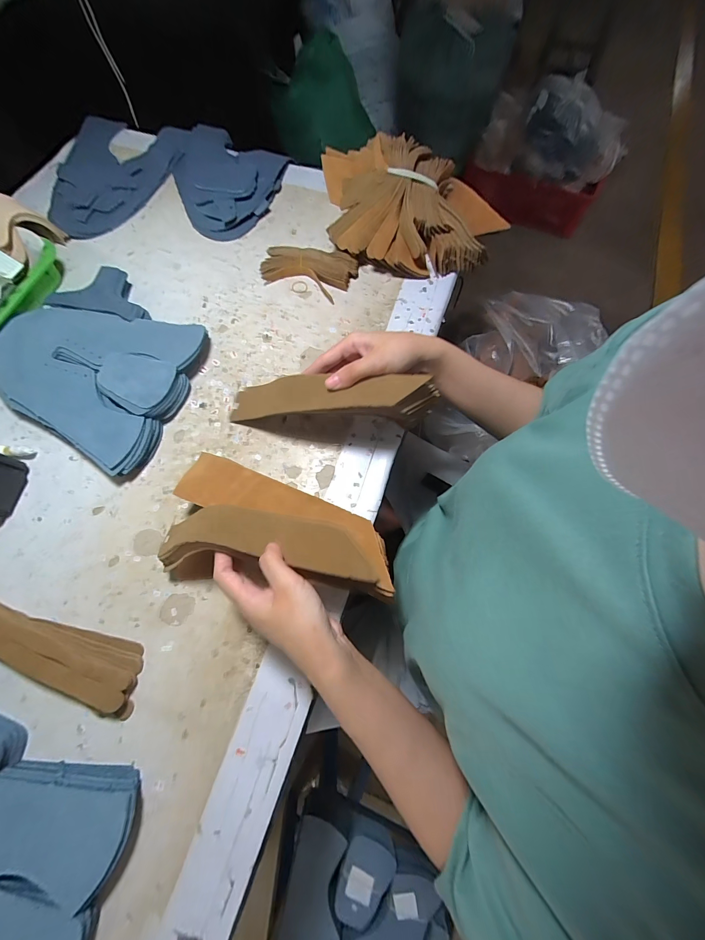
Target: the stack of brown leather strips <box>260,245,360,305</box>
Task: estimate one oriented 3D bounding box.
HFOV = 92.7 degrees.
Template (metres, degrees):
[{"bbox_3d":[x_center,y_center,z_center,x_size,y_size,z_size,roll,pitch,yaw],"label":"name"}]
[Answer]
[{"bbox_3d":[-0.062,-0.282,0.474,0.126,0.021,0.063,17,72,6],"label":"stack of brown leather strips"}]

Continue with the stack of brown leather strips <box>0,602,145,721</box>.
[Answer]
[{"bbox_3d":[-0.296,0.169,0.327,0.195,0.024,0.056,22,72,7],"label":"stack of brown leather strips"}]

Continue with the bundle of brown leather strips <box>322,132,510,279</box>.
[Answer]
[{"bbox_3d":[0.081,-0.383,0.481,0.233,0.074,0.216,-3,71,-1],"label":"bundle of brown leather strips"}]

